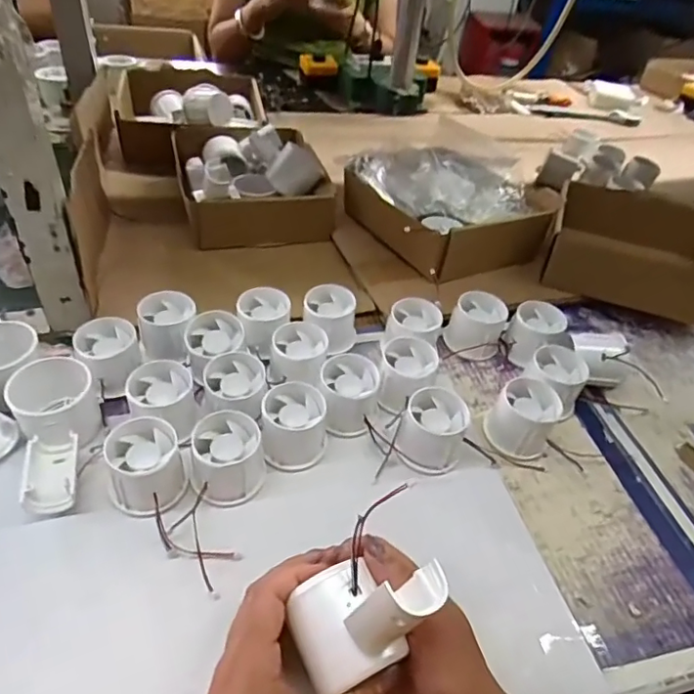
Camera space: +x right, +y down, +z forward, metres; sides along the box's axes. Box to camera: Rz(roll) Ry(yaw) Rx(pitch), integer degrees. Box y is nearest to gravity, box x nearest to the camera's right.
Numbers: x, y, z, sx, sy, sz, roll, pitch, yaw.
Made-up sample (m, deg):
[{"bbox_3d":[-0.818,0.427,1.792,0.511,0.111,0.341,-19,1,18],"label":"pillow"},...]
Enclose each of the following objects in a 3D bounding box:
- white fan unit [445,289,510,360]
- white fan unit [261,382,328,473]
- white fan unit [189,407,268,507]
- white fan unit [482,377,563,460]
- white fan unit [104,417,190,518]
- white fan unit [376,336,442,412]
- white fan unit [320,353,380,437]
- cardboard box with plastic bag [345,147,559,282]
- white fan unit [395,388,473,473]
[{"bbox_3d":[0.135,-0.022,0.572,0.055,0.050,0.054,19,44,12],"label":"white fan unit"},{"bbox_3d":[-0.043,0.066,0.455,0.053,0.046,0.052,5,43,-3],"label":"white fan unit"},{"bbox_3d":[-0.091,0.086,0.426,0.054,0.044,0.058,4,43,-4],"label":"white fan unit"},{"bbox_3d":[0.155,0.062,0.486,0.056,0.048,0.053,26,46,19],"label":"white fan unit"},{"bbox_3d":[-0.151,0.090,0.412,0.053,0.041,0.057,-17,48,-24],"label":"white fan unit"},{"bbox_3d":[0.057,0.026,0.507,0.049,0.049,0.062,8,43,0],"label":"white fan unit"},{"bbox_3d":[0.004,0.042,0.484,0.053,0.048,0.053,3,43,-5],"label":"white fan unit"},{"bbox_3d":[0.127,-0.182,0.715,0.203,0.097,0.214,-19,49,-26],"label":"cardboard box with plastic bag"},{"bbox_3d":[0.072,0.071,0.465,0.051,0.044,0.061,15,43,7],"label":"white fan unit"}]

